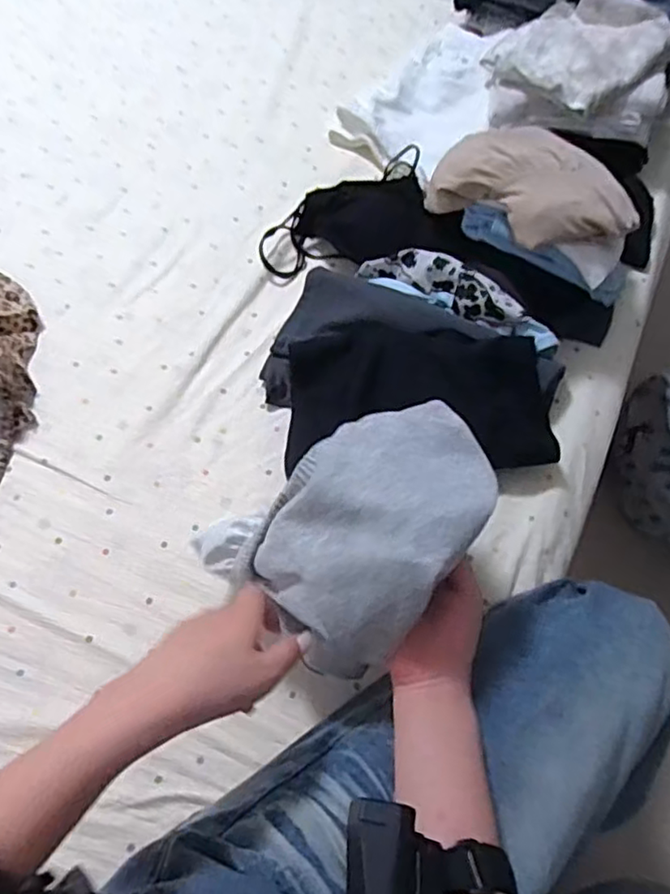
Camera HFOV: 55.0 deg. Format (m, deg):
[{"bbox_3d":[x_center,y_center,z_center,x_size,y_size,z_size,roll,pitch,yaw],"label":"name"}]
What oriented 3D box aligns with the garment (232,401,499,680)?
[{"bbox_3d":[0.034,0.054,0.471,0.192,0.088,0.132,-39,66,-19],"label":"garment"}]

